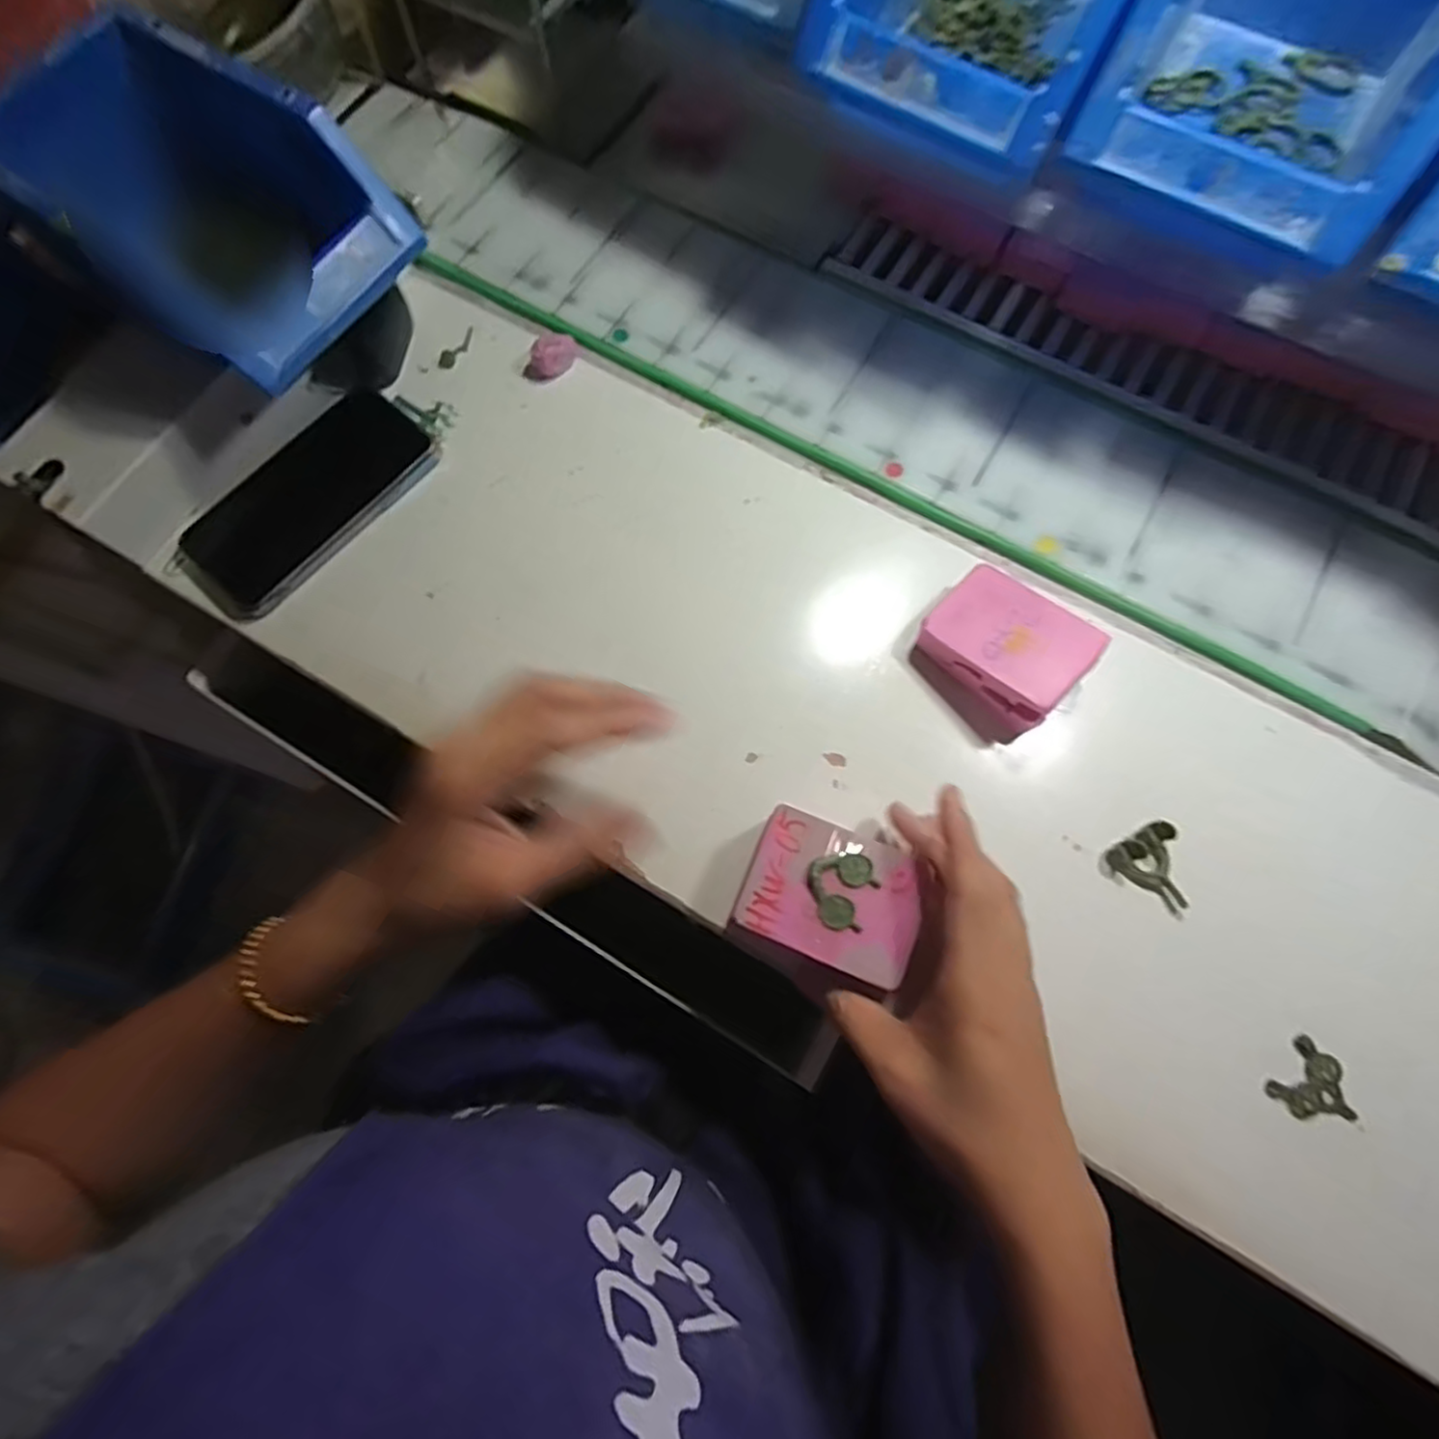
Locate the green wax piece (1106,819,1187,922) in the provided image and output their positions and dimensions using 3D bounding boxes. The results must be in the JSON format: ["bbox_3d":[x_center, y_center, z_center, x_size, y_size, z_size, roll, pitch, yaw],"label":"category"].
[{"bbox_3d":[0.220,0.071,0.344,0.043,0.009,0.035,34,79,9],"label":"green wax piece"}]

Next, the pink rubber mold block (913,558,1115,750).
[{"bbox_3d":[0.147,-0.037,0.361,0.078,0.034,0.064,43,80,11],"label":"pink rubber mold block"}]

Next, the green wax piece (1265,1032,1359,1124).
[{"bbox_3d":[0.278,0.171,0.319,0.034,0.008,0.032,38,79,10],"label":"green wax piece"}]

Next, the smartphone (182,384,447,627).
[{"bbox_3d":[-0.241,-0.127,0.400,0.076,0.011,0.152,42,80,11],"label":"smartphone"}]

